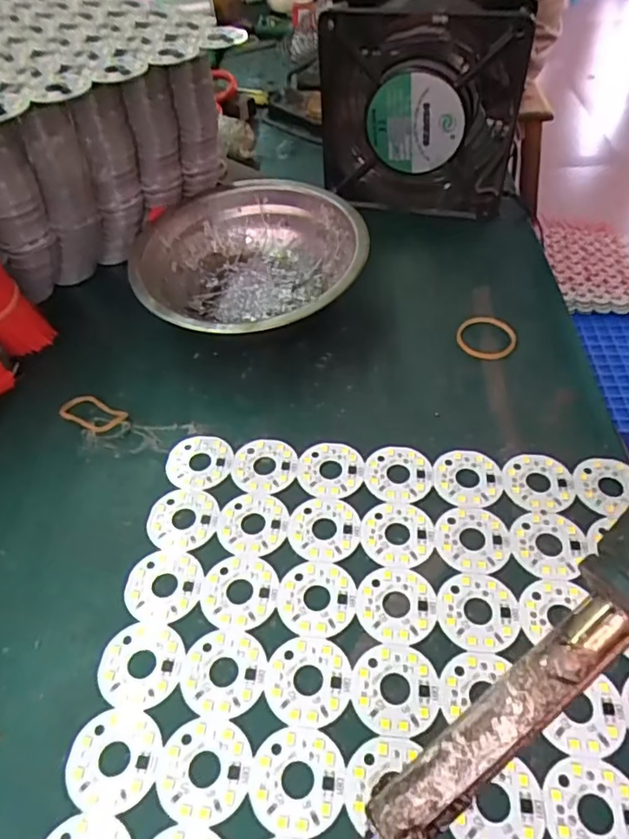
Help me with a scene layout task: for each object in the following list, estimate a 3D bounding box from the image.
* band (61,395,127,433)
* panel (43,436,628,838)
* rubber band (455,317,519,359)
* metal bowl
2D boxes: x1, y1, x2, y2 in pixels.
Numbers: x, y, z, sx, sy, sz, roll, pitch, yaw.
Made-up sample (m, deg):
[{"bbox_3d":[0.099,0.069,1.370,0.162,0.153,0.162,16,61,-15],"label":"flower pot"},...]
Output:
[{"bbox_3d":[-0.112,-0.003,0.295,0.031,0.004,0.018,23,54,20],"label":"band"},{"bbox_3d":[0.028,0.094,0.206,0.210,0.004,0.208,3,49,5],"label":"panel"},{"bbox_3d":[0.094,-0.045,0.320,0.031,0.004,0.031,-1,49,1],"label":"rubber band"},{"bbox_3d":[-0.036,-0.083,0.333,0.123,0.046,0.125,-1,49,1],"label":"metal bowl"}]

